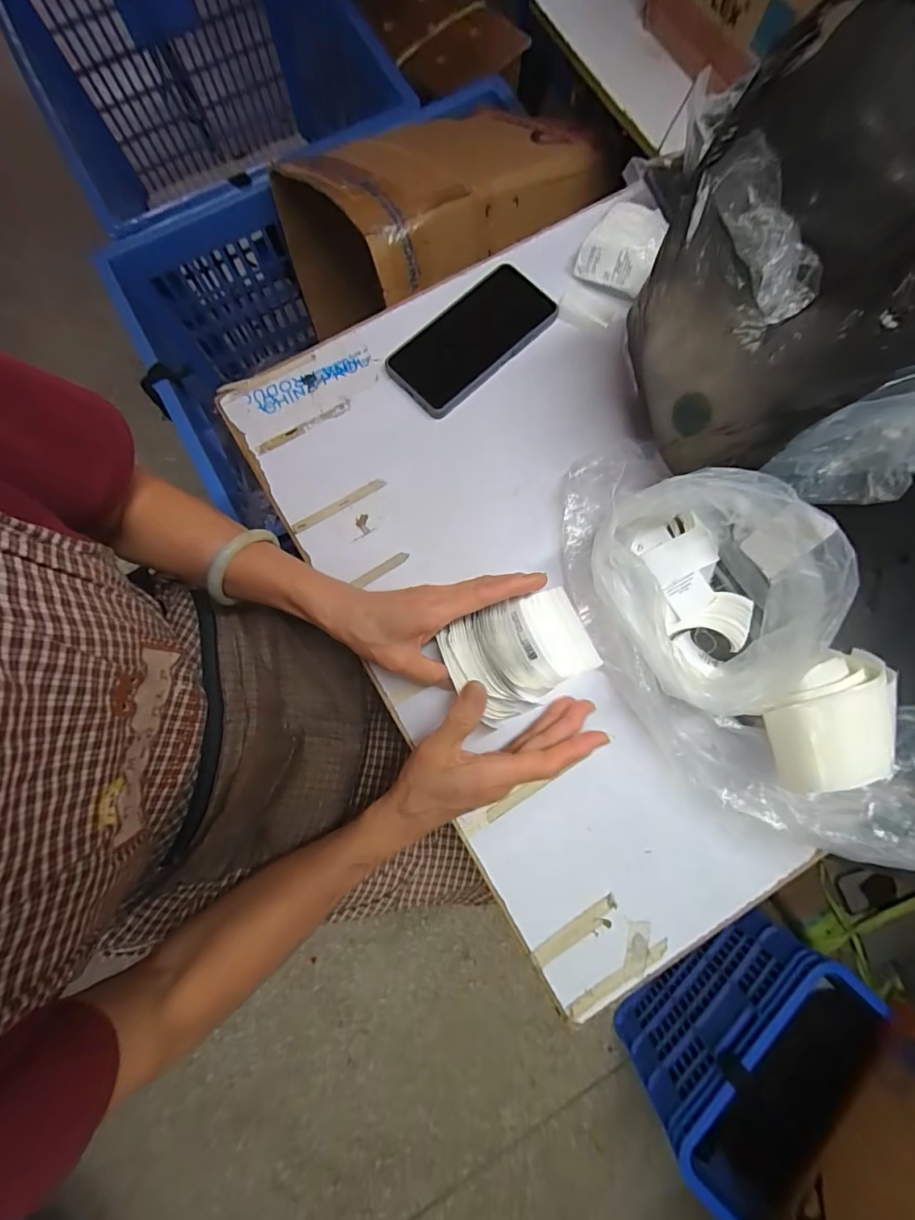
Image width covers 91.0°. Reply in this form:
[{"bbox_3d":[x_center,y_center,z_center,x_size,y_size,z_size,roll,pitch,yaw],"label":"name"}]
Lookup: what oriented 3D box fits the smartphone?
[{"bbox_3d":[0.014,-0.263,0.435,0.165,0.010,0.077,-43,83,-7],"label":"smartphone"}]

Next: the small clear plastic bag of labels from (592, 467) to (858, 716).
[{"bbox_3d":[0.175,-0.011,0.325,0.111,0.121,0.154,-27,81,-5],"label":"small clear plastic bag of labels"}]

